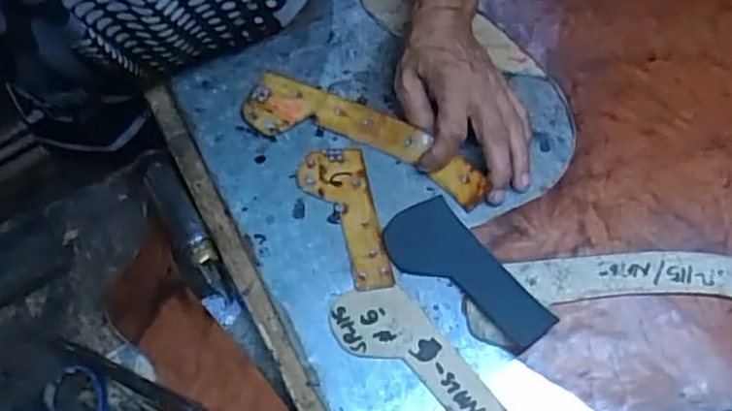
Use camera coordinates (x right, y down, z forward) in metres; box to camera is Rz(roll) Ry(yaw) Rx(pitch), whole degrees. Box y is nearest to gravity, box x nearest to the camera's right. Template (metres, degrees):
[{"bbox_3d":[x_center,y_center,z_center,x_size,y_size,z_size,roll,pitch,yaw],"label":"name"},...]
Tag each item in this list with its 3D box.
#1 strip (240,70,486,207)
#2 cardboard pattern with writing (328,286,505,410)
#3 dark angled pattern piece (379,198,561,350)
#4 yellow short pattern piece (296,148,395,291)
[{"bbox_3d":[-0.002,-0.053,0.513,0.195,0.012,0.047,21,77,10],"label":"strip"},{"bbox_3d":[0.030,0.100,0.432,0.052,0.005,0.124,-37,66,-20],"label":"cardboard pattern with writing"},{"bbox_3d":[0.064,0.048,0.460,0.056,0.005,0.127,-32,62,-14],"label":"dark angled pattern piece"},{"bbox_3d":[-0.018,0.008,0.486,0.049,0.004,0.119,-9,60,-8],"label":"yellow short pattern piece"}]

